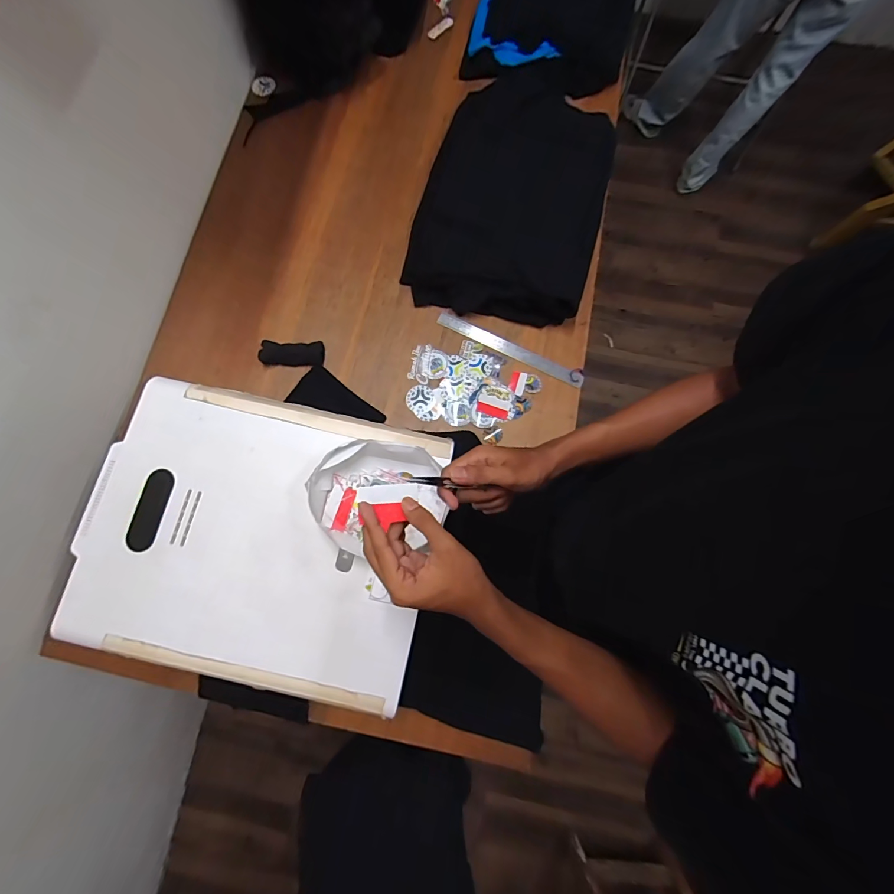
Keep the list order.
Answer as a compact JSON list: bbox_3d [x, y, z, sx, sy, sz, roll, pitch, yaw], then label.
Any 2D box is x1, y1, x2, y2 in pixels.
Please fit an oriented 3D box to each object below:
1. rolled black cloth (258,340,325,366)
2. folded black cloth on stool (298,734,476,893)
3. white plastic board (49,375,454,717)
[{"bbox_3d":[-0.315,-0.193,0.804,0.124,0.026,0.049,1,80,1],"label":"rolled black cloth"},{"bbox_3d":[-0.130,0.932,0.905,0.395,0.050,0.428,-2,57,-13],"label":"folded black cloth on stool"},{"bbox_3d":[-0.281,0.127,0.586,0.502,0.026,0.400,12,80,3],"label":"white plastic board"}]

